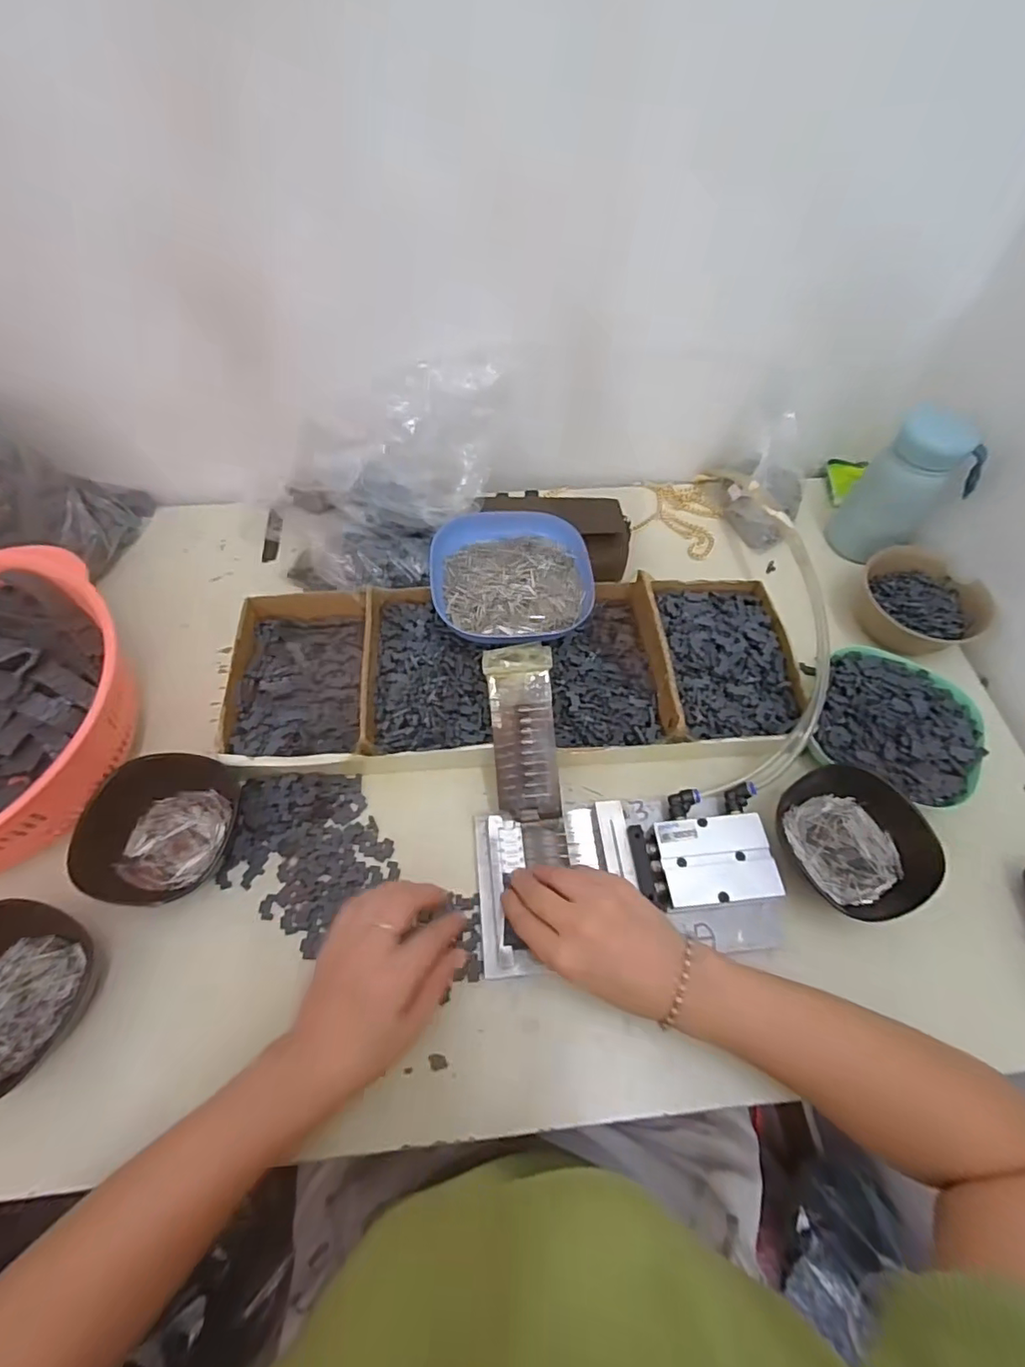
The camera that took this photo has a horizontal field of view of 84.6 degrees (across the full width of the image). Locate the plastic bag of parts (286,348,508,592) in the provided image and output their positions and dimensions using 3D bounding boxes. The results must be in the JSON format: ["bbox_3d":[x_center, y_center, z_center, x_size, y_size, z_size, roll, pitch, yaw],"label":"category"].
[{"bbox_3d":[-0.112,-0.195,0.558,0.244,0.130,0.160,-18,61,-12],"label":"plastic bag of parts"}]

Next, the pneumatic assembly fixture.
[{"bbox_3d":[0.081,0.087,0.437,0.217,0.080,0.221,-3,59,-4],"label":"pneumatic assembly fixture"}]

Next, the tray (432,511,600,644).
[{"bbox_3d":[-0.001,-0.097,0.526,0.140,0.045,0.130,-3,59,-3],"label":"tray"}]

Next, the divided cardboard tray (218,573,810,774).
[{"bbox_3d":[0.003,-0.015,0.500,0.489,0.061,0.185,0,59,-2],"label":"divided cardboard tray"}]

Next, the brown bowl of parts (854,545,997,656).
[{"bbox_3d":[0.399,-0.083,0.555,0.106,0.046,0.101,5,59,1],"label":"brown bowl of parts"}]

